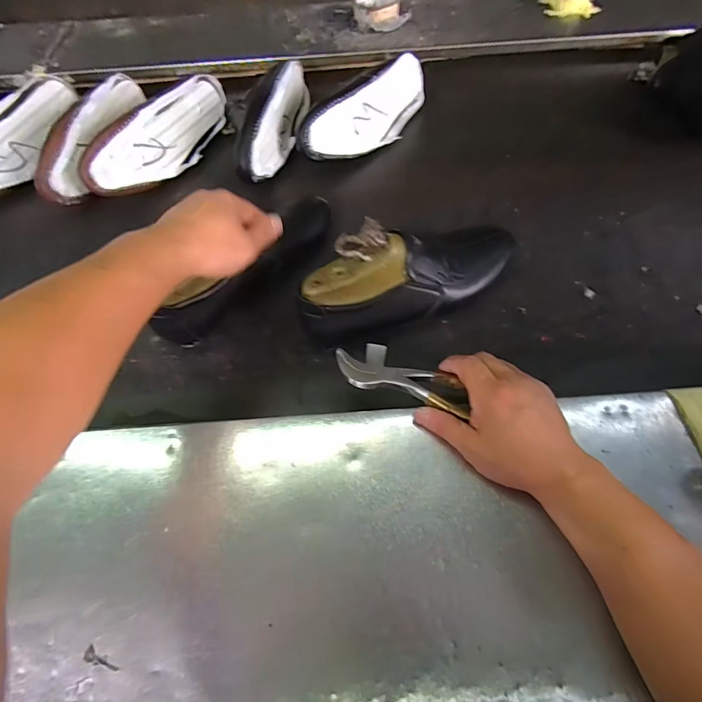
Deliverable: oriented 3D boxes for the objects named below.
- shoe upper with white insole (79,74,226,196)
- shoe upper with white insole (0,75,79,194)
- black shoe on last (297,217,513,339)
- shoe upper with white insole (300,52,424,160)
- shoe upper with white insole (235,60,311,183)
[{"bbox_3d":[-0.281,-0.324,0.598,0.062,0.093,0.268,27,66,16],"label":"shoe upper with white insole"},{"bbox_3d":[-0.532,-0.337,0.608,0.075,0.075,0.266,12,63,8],"label":"shoe upper with white insole"},{"bbox_3d":[0.068,-0.086,0.434,0.260,0.108,0.080,-15,62,-6],"label":"black shoe on last"},{"bbox_3d":[0.025,-0.376,0.608,0.084,0.071,0.263,37,69,19],"label":"shoe upper with white insole"},{"bbox_3d":[-0.125,-0.347,0.593,0.065,0.095,0.244,11,63,8],"label":"shoe upper with white insole"}]

